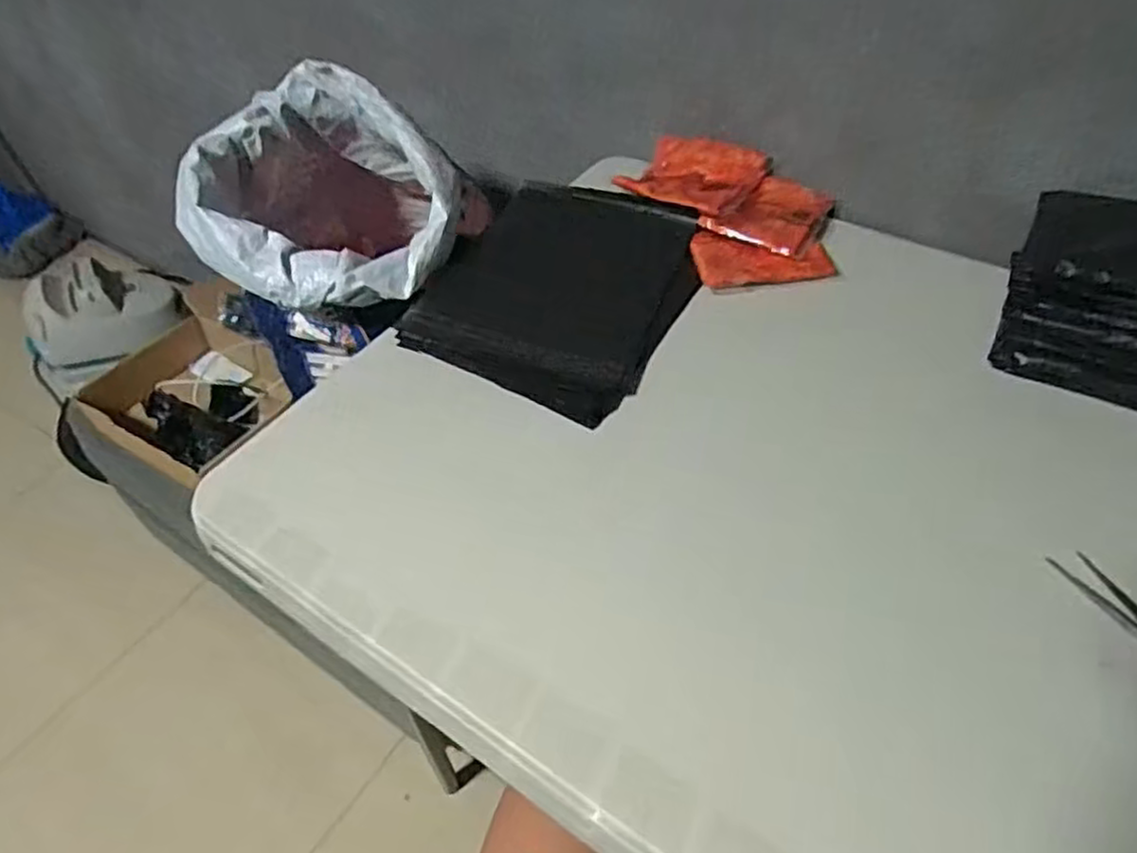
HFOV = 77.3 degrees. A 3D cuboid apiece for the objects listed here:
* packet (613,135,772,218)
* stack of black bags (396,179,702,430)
[{"bbox_3d":[0.128,-0.258,0.723,0.129,0.027,0.099,29,56,27],"label":"packet"},{"bbox_3d":[-0.010,-0.136,0.659,0.230,0.032,0.273,20,53,21],"label":"stack of black bags"}]

